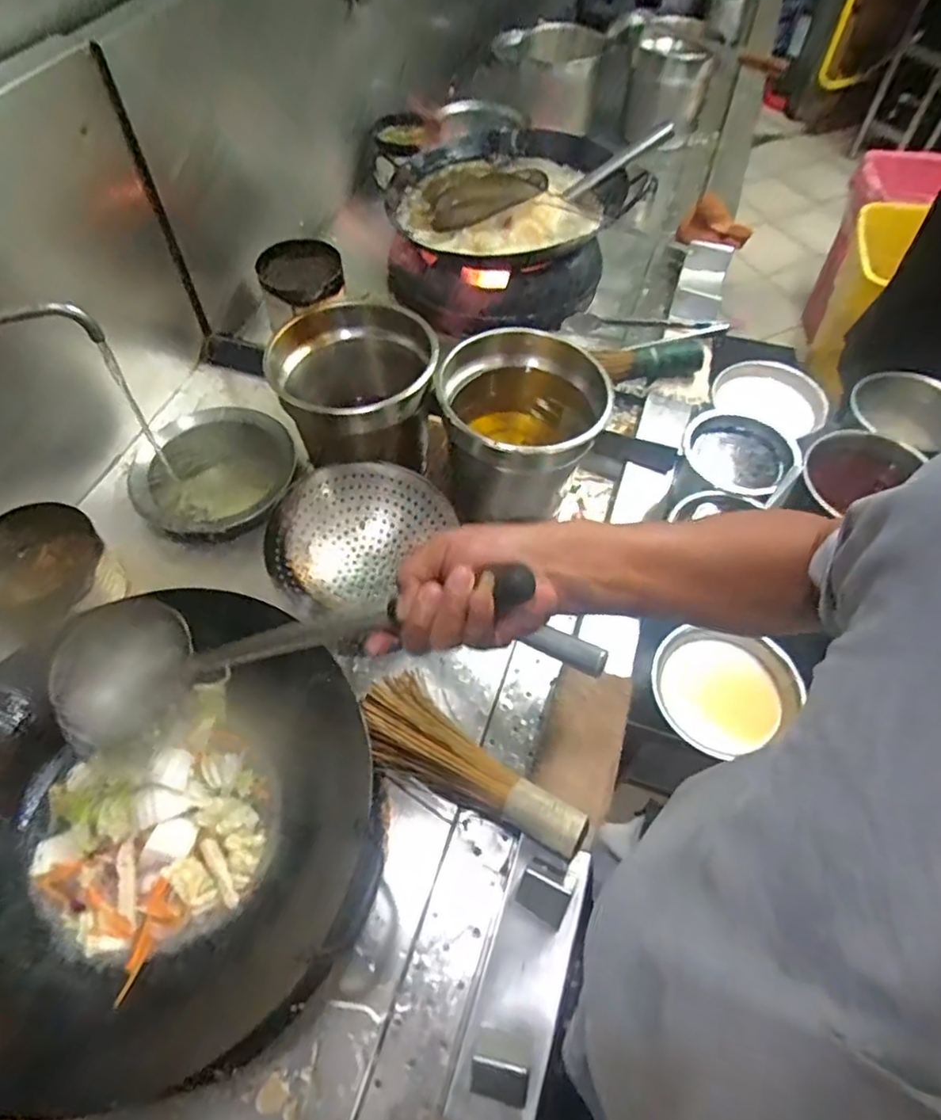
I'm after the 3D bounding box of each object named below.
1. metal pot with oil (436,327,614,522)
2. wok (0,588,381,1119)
[{"bbox_3d":[0.074,-0.163,0.931,0.216,0.265,0.225,0,57,-1],"label":"metal pot with oil"},{"bbox_3d":[-0.315,0.249,0.608,0.427,0.123,0.412,0,57,-1],"label":"wok"}]

